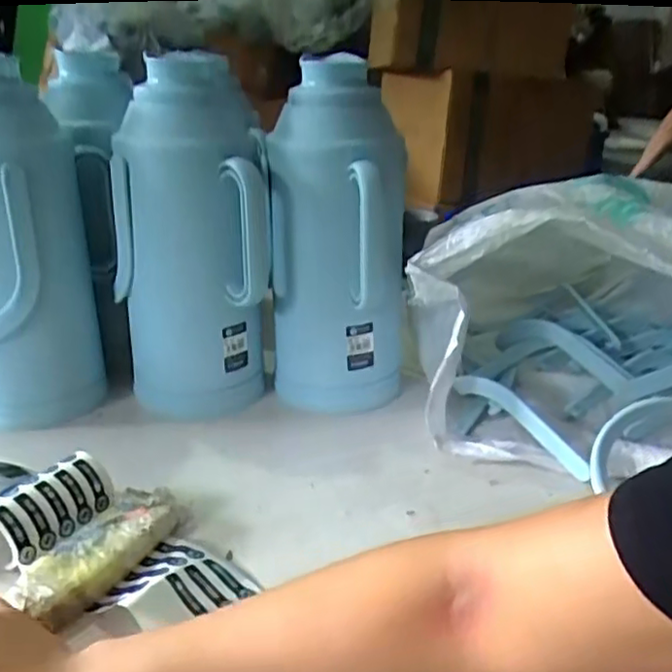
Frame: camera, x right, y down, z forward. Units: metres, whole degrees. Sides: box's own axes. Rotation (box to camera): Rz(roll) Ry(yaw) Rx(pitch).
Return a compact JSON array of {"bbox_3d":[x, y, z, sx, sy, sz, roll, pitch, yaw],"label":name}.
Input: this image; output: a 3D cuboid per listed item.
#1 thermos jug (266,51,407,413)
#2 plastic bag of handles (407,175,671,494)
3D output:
[{"bbox_3d":[0.001,-0.111,0.768,0.144,0.368,0.222,0,22,-2],"label":"thermos jug"},{"bbox_3d":[0.329,-0.038,0.784,0.446,0.242,0.444,10,24,23],"label":"plastic bag of handles"}]

